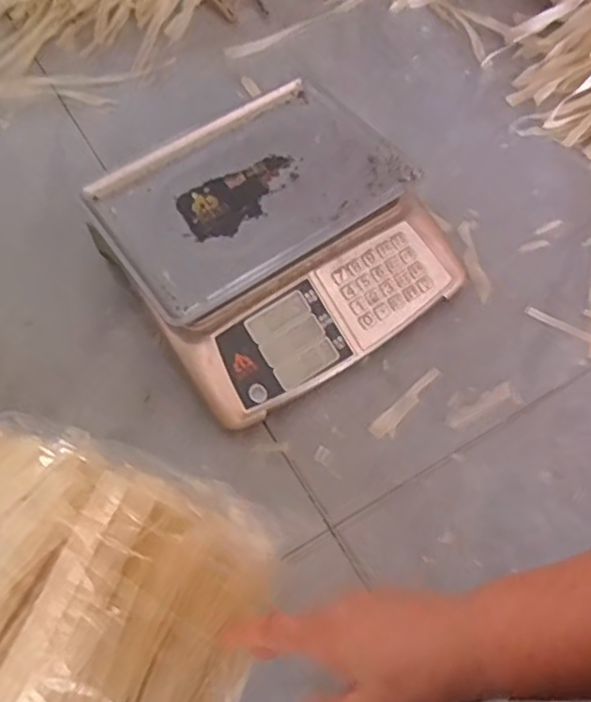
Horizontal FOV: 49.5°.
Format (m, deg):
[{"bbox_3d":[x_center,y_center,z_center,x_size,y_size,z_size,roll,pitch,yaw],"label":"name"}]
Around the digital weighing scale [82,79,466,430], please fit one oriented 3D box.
[{"bbox_3d":[-0.026,-0.126,0.764,0.338,0.114,0.329,-34,63,-16],"label":"digital weighing scale"}]

